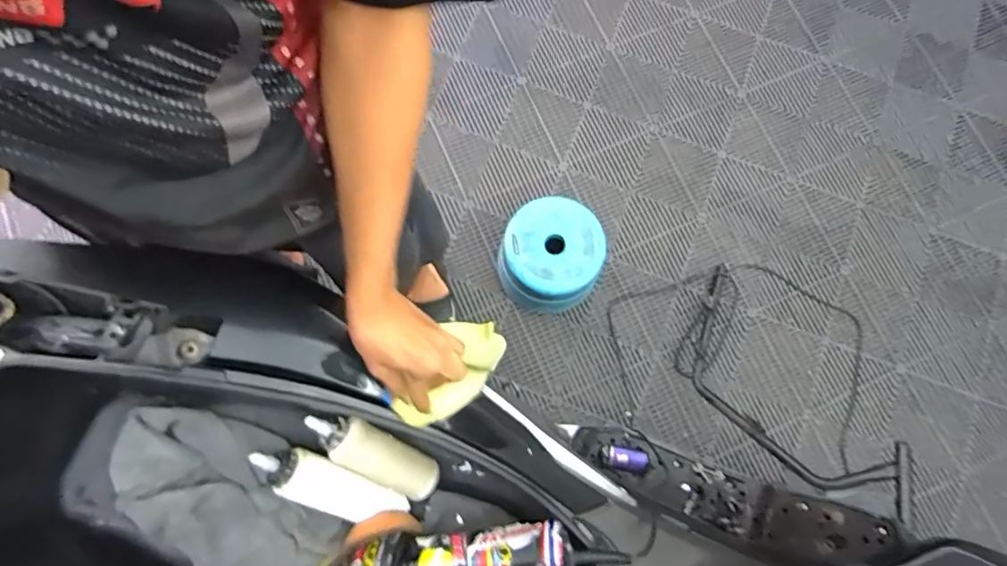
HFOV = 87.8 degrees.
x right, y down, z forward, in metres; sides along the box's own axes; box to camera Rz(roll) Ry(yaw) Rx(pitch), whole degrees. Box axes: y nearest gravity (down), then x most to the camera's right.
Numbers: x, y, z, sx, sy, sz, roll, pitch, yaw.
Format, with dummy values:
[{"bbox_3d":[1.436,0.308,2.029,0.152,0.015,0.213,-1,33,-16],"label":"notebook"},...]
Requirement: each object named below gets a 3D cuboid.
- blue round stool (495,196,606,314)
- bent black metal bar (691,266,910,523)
[{"bbox_3d":[0.108,-0.063,1.275,0.226,0.217,0.237,1,78,-2],"label":"blue round stool"},{"bbox_3d":[0.598,0.257,1.162,0.234,0.147,0.594,-25,45,-8],"label":"bent black metal bar"}]

